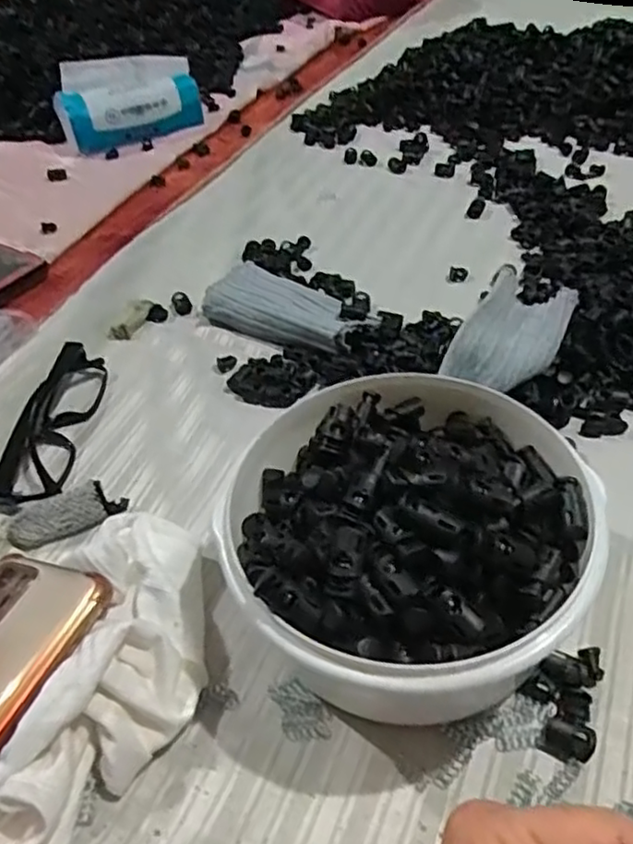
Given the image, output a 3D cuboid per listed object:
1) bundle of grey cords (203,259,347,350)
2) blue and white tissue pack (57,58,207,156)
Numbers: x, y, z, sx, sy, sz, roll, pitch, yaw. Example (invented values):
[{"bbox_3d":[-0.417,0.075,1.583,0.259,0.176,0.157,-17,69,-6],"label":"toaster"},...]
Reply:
[{"bbox_3d":[-0.024,-0.082,0.488,0.119,0.030,0.054,24,52,29],"label":"bundle of grey cords"},{"bbox_3d":[-0.226,-0.385,0.804,0.163,0.081,0.090,-23,46,-15],"label":"blue and white tissue pack"}]

